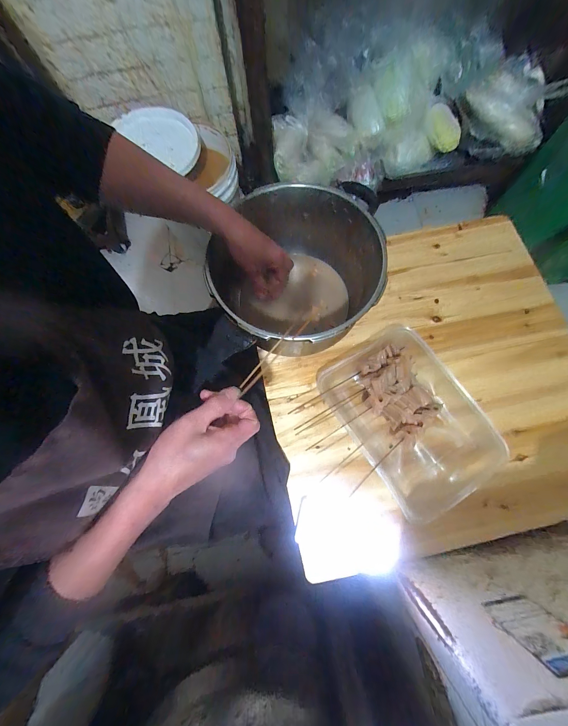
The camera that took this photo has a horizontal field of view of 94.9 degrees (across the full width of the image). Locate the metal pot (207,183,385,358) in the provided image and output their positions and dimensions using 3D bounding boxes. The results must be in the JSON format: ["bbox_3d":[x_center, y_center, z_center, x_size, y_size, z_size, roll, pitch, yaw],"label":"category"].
[{"bbox_3d":[0.023,-0.161,0.527,0.258,0.196,0.305,2,75,2],"label":"metal pot"}]

